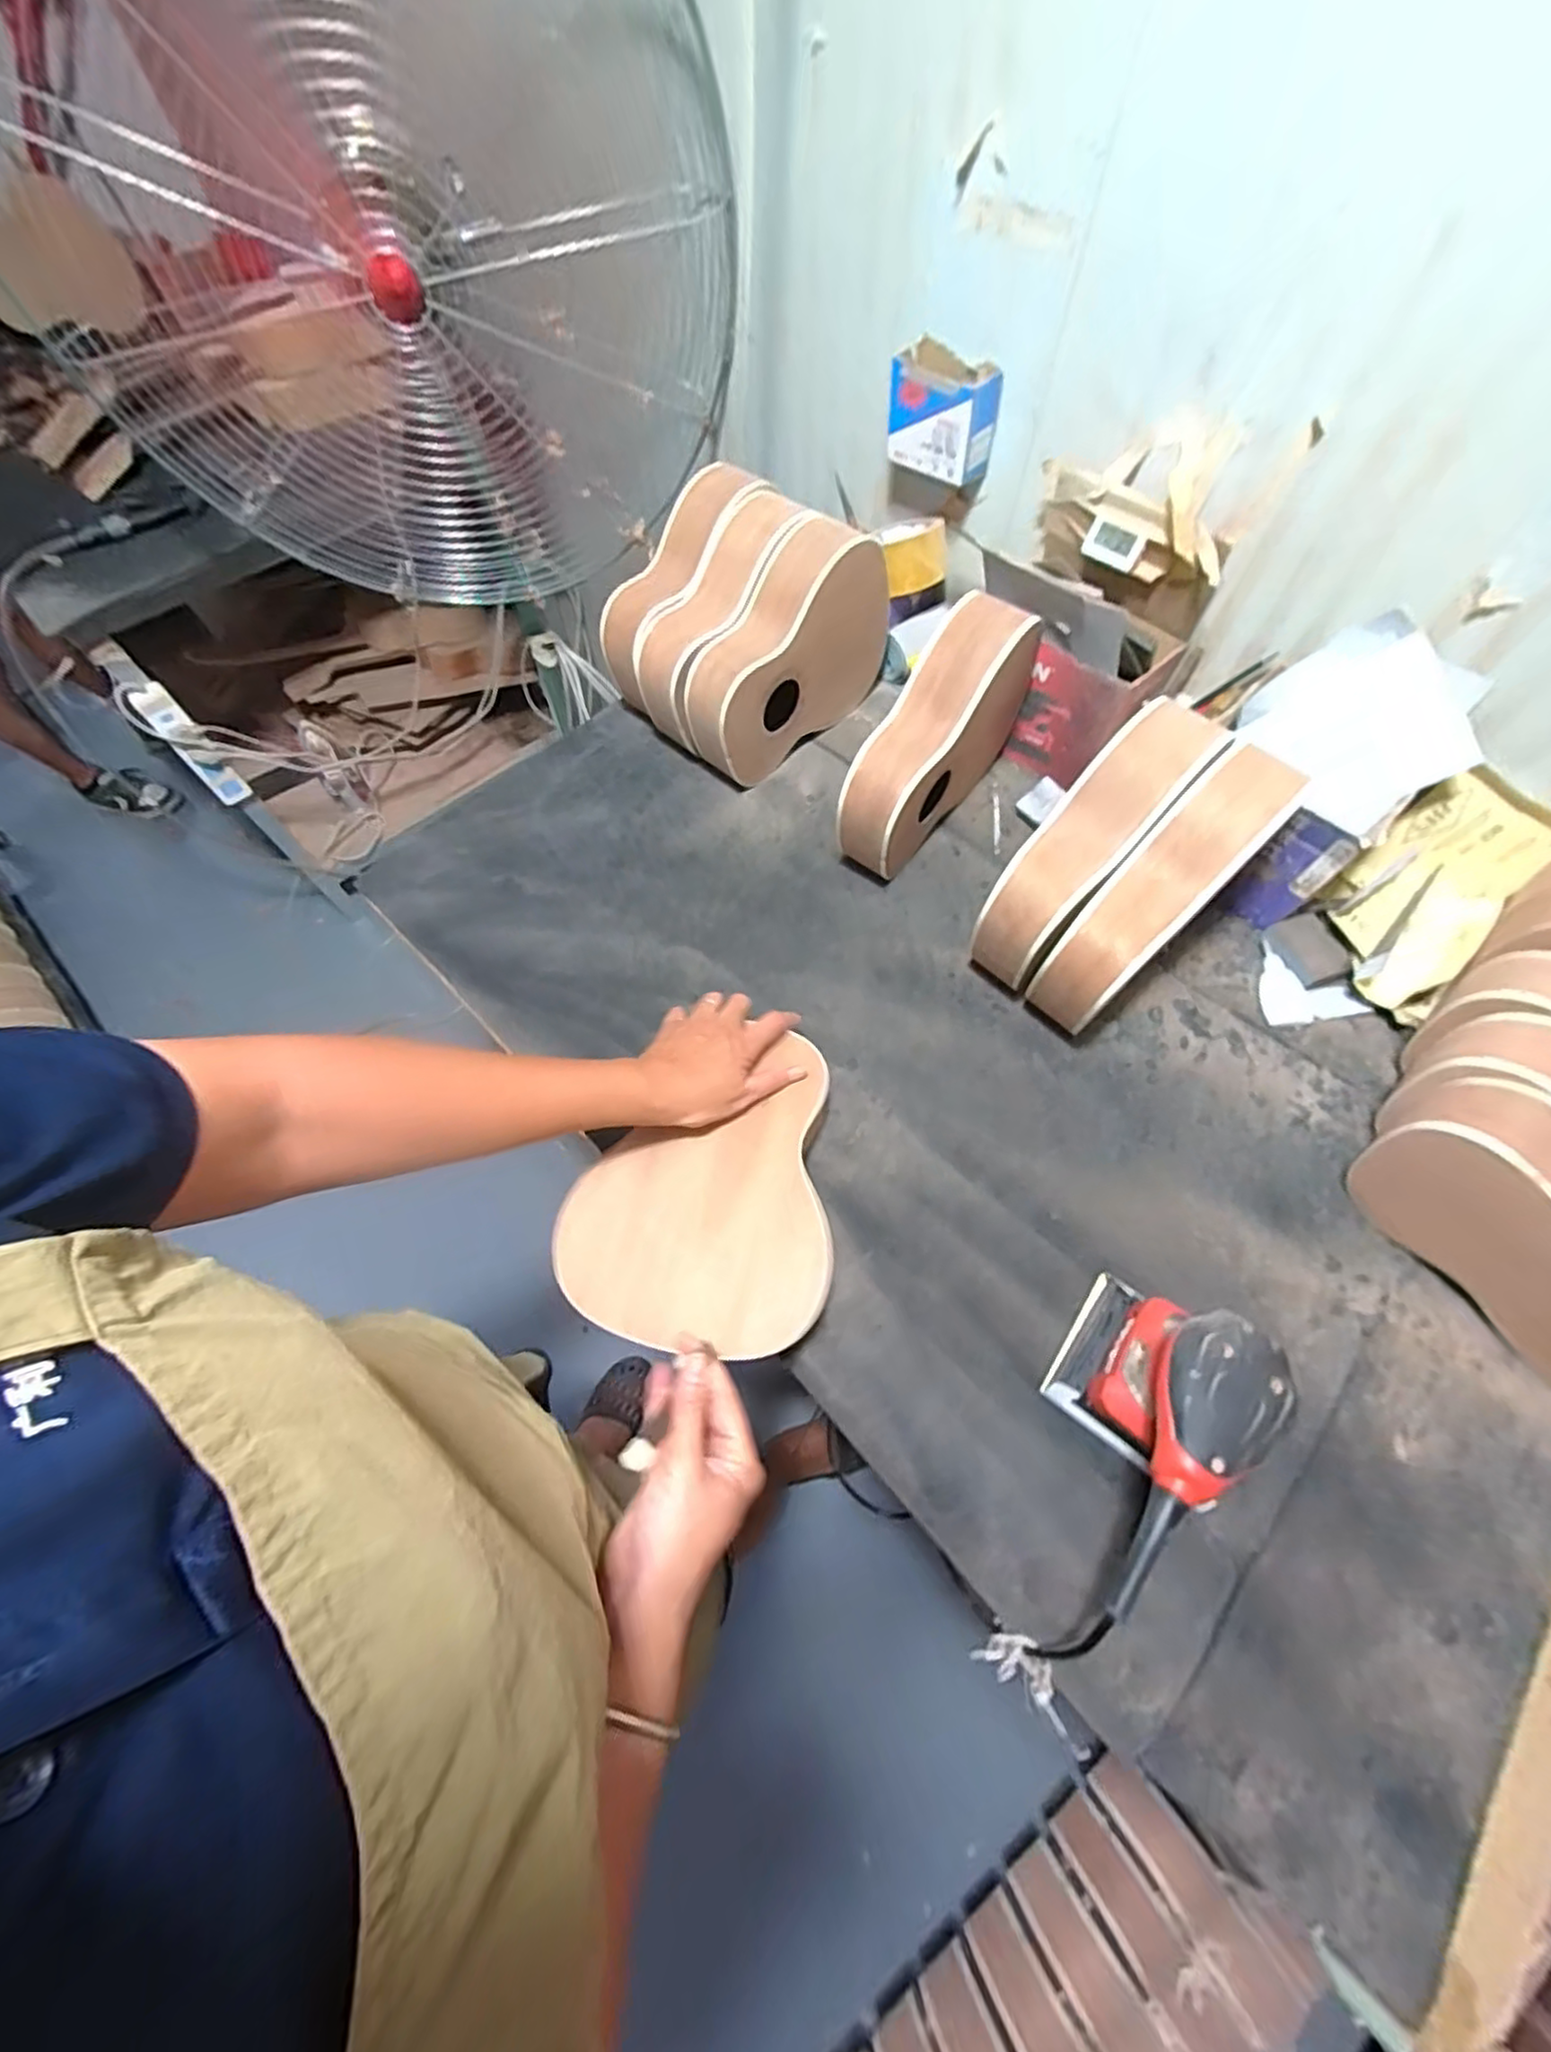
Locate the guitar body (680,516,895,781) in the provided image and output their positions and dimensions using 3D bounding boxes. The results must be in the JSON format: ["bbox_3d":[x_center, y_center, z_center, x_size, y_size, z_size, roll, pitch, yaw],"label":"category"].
[{"bbox_3d":[0.011,-0.409,0.760,0.077,0.211,0.268,41,69,18],"label":"guitar body"}]

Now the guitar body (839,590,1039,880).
[{"bbox_3d":[0.156,-0.280,0.695,0.080,0.212,0.254,35,69,16],"label":"guitar body"}]

